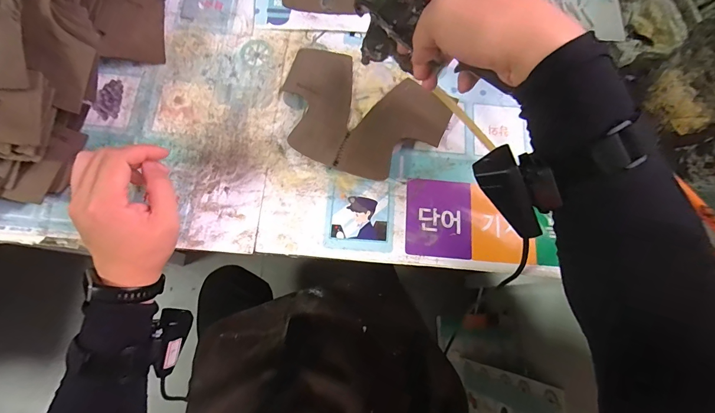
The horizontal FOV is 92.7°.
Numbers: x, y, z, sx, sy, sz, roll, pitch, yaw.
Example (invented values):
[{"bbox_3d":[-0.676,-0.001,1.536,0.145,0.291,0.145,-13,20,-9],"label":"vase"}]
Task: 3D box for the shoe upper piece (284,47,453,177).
[{"bbox_3d":[-0.001,-0.102,0.385,0.193,0.025,0.137,23,75,5],"label":"shoe upper piece"}]

